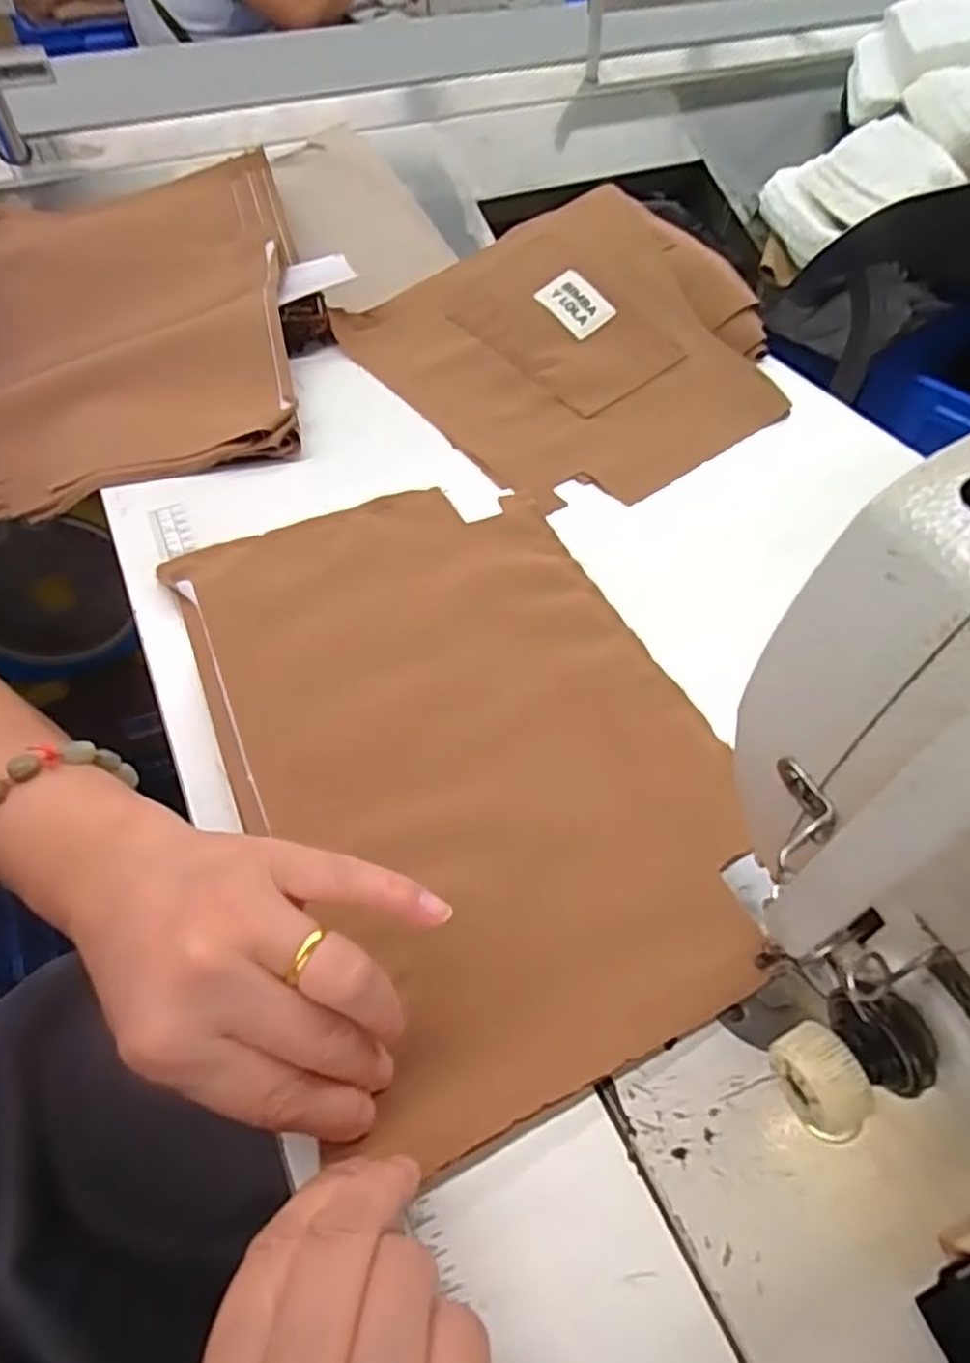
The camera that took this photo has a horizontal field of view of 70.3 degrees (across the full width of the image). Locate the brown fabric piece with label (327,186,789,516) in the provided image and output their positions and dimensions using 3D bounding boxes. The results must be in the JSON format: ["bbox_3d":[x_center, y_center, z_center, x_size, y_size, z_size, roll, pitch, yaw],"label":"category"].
[{"bbox_3d":[0.076,-0.294,0.566,0.303,0.054,0.334,-30,58,-20],"label":"brown fabric piece with label"}]

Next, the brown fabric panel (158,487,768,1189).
[{"bbox_3d":[-0.014,0.016,0.358,0.219,0.009,0.349,-20,55,-14],"label":"brown fabric panel"}]

